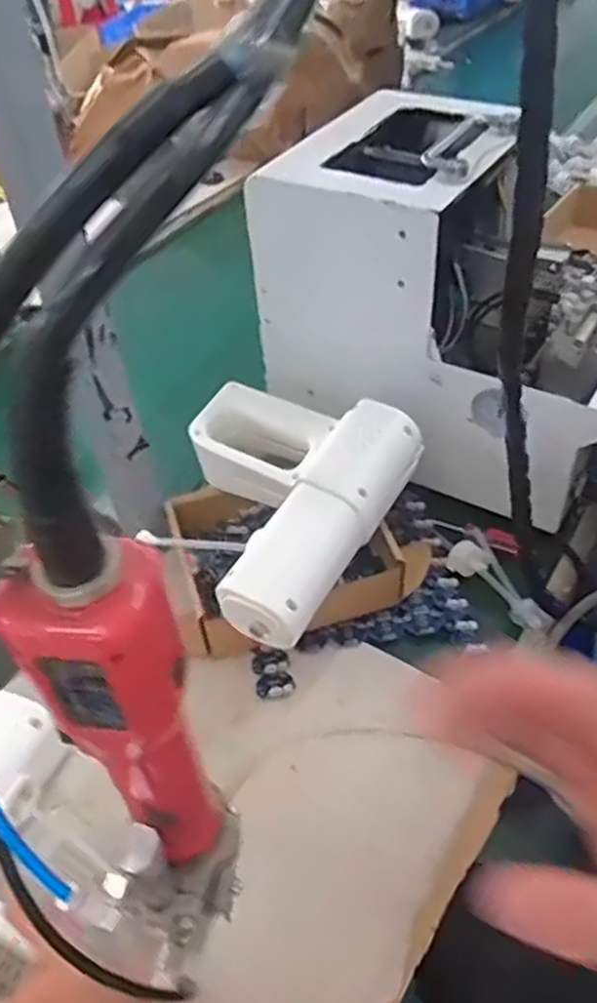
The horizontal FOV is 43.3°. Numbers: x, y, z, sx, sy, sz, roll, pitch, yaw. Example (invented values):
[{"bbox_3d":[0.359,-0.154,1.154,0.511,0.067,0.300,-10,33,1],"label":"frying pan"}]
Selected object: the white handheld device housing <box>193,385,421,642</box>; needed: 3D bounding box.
[{"bbox_3d":[-0.027,-0.004,0.583,0.186,0.058,0.209,20,50,23],"label":"white handheld device housing"}]

